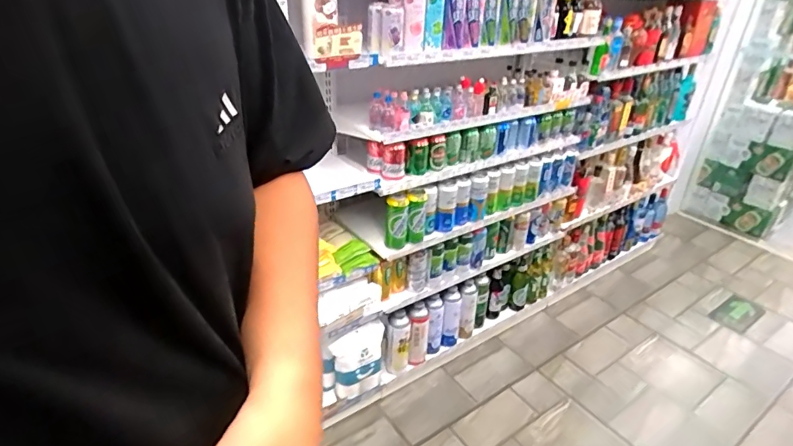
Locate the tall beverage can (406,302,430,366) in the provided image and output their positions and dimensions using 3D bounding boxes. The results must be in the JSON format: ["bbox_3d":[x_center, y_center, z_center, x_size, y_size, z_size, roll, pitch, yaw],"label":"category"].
[{"bbox_3d":[0.072,0.390,1.632,0.071,0.249,0.068,2,30,-1],"label":"tall beverage can"}]

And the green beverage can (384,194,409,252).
[{"bbox_3d":[0.000,0.002,1.396,0.069,0.164,0.052,1,30,-3],"label":"green beverage can"}]

